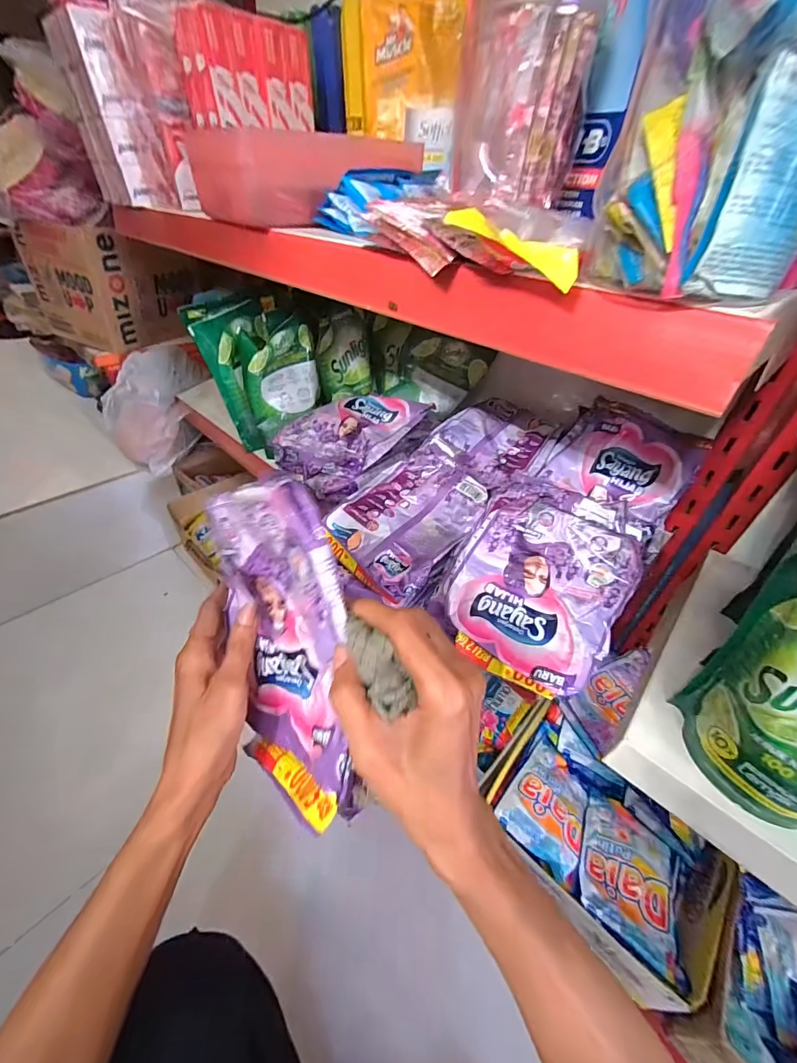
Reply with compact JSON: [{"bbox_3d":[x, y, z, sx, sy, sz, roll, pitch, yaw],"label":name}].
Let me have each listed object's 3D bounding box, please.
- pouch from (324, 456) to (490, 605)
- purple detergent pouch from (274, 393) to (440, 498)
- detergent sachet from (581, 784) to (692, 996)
[{"bbox_3d":[0.011,-0.016,0.463,0.137,0.022,0.173,33,64,26],"label":"pouch"},{"bbox_3d":[-0.058,-0.126,0.560,0.183,0.064,0.128,-28,51,-33],"label":"purple detergent pouch"},{"bbox_3d":[0.261,0.385,0.460,0.109,0.037,0.136,24,44,21],"label":"detergent sachet"}]

